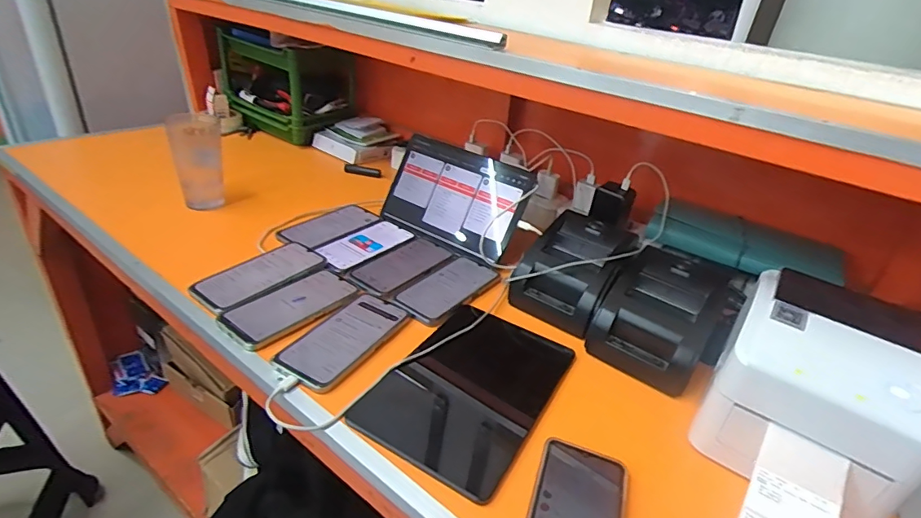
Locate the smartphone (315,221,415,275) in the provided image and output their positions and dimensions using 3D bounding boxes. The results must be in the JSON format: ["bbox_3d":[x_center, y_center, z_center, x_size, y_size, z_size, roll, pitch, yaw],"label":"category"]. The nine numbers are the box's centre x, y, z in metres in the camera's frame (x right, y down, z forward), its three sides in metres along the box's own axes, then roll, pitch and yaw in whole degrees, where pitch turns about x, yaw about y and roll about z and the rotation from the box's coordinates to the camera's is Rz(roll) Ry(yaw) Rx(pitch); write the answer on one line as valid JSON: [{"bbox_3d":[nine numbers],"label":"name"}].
[{"bbox_3d":[-0.154,-0.024,0.778,0.083,0.006,0.171,25,35,27],"label":"smartphone"}]

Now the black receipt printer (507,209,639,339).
[{"bbox_3d":[0.160,0.014,0.687,0.121,0.098,0.144,26,36,28],"label":"black receipt printer"}]

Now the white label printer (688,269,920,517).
[{"bbox_3d":[0.352,0.126,0.481,0.165,0.140,0.176,25,35,27],"label":"white label printer"}]

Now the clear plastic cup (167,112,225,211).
[{"bbox_3d":[-0.455,-0.174,0.845,0.077,0.138,0.096,-11,35,-27],"label":"clear plastic cup"}]

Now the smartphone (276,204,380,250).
[{"bbox_3d":[-0.217,-0.058,0.820,0.086,0.013,0.178,26,36,29],"label":"smartphone"}]

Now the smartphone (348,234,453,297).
[{"bbox_3d":[-0.089,0.006,0.743,0.083,0.007,0.171,25,35,27],"label":"smartphone"}]

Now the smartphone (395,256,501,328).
[{"bbox_3d":[-0.019,0.041,0.702,0.086,0.009,0.166,25,35,27],"label":"smartphone"}]

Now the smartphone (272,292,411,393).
[{"bbox_3d":[-0.137,0.093,0.589,0.082,0.009,0.173,21,34,22],"label":"smartphone"}]

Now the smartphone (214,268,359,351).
[{"bbox_3d":[-0.217,0.061,0.626,0.085,0.008,0.168,27,36,29],"label":"smartphone"}]

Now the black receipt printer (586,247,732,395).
[{"bbox_3d":[0.255,0.072,0.619,0.129,0.100,0.142,26,36,28],"label":"black receipt printer"}]

